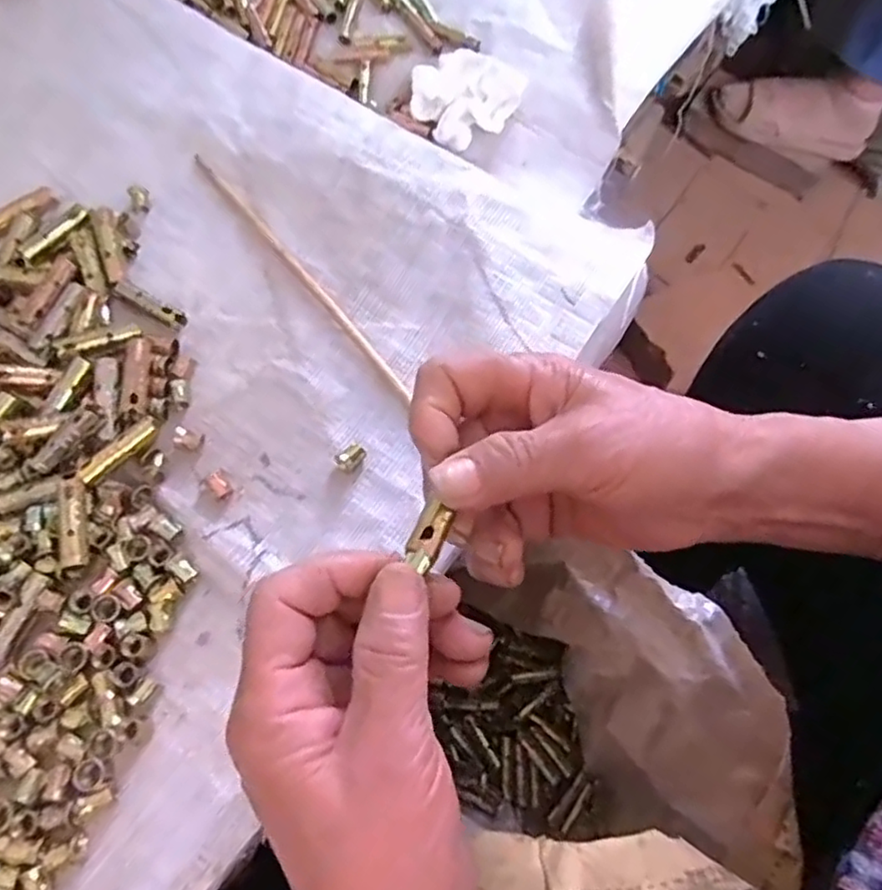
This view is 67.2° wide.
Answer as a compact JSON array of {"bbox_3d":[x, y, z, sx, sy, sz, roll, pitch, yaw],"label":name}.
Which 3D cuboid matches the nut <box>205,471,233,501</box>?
[{"bbox_3d":[-0.107,0.019,0.320,0.008,0.006,0.013,-39,74,-17],"label":"nut"}]

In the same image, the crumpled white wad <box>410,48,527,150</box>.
[{"bbox_3d":[0.018,-0.229,0.433,0.065,0.023,0.052,-36,74,-16],"label":"crumpled white wad"}]

